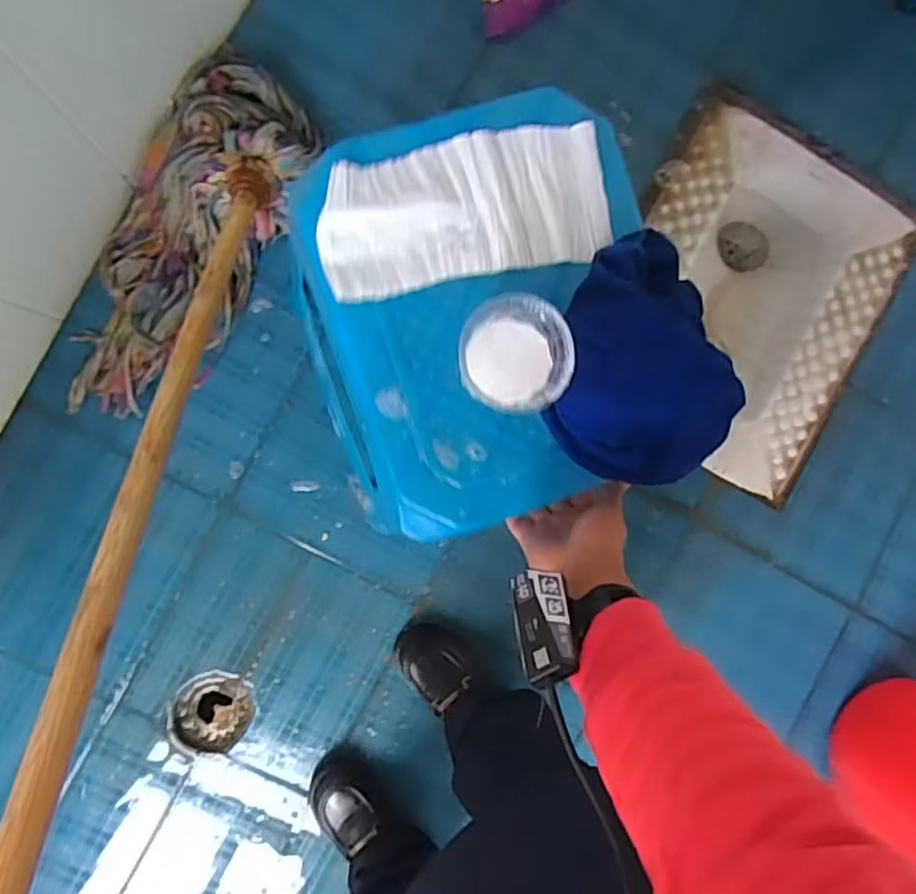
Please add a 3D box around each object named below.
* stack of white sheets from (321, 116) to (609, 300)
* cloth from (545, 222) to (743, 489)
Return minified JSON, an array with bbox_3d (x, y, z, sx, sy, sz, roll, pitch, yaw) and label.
[{"bbox_3d":[0.006,-0.171,0.461,0.207,0.019,0.100,-12,90,-6],"label":"stack of white sheets"},{"bbox_3d":[0.138,-0.065,0.455,0.130,0.056,0.175,7,89,-8],"label":"cloth"}]

